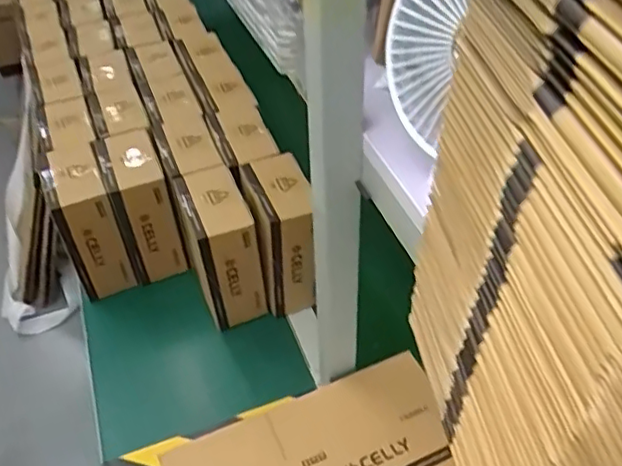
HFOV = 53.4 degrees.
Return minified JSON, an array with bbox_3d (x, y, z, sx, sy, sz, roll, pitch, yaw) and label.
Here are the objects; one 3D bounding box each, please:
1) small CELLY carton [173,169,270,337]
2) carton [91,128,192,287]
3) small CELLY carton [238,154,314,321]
[{"bbox_3d":[-0.132,0.026,0.917,0.091,0.188,0.132,-14,46,-12],"label":"small CELLY carton"},{"bbox_3d":[-0.270,-0.045,0.985,0.084,0.180,0.161,-18,46,-15],"label":"carton"},{"bbox_3d":[-0.046,0.002,0.934,0.090,0.189,0.146,-12,45,-9],"label":"small CELLY carton"}]

